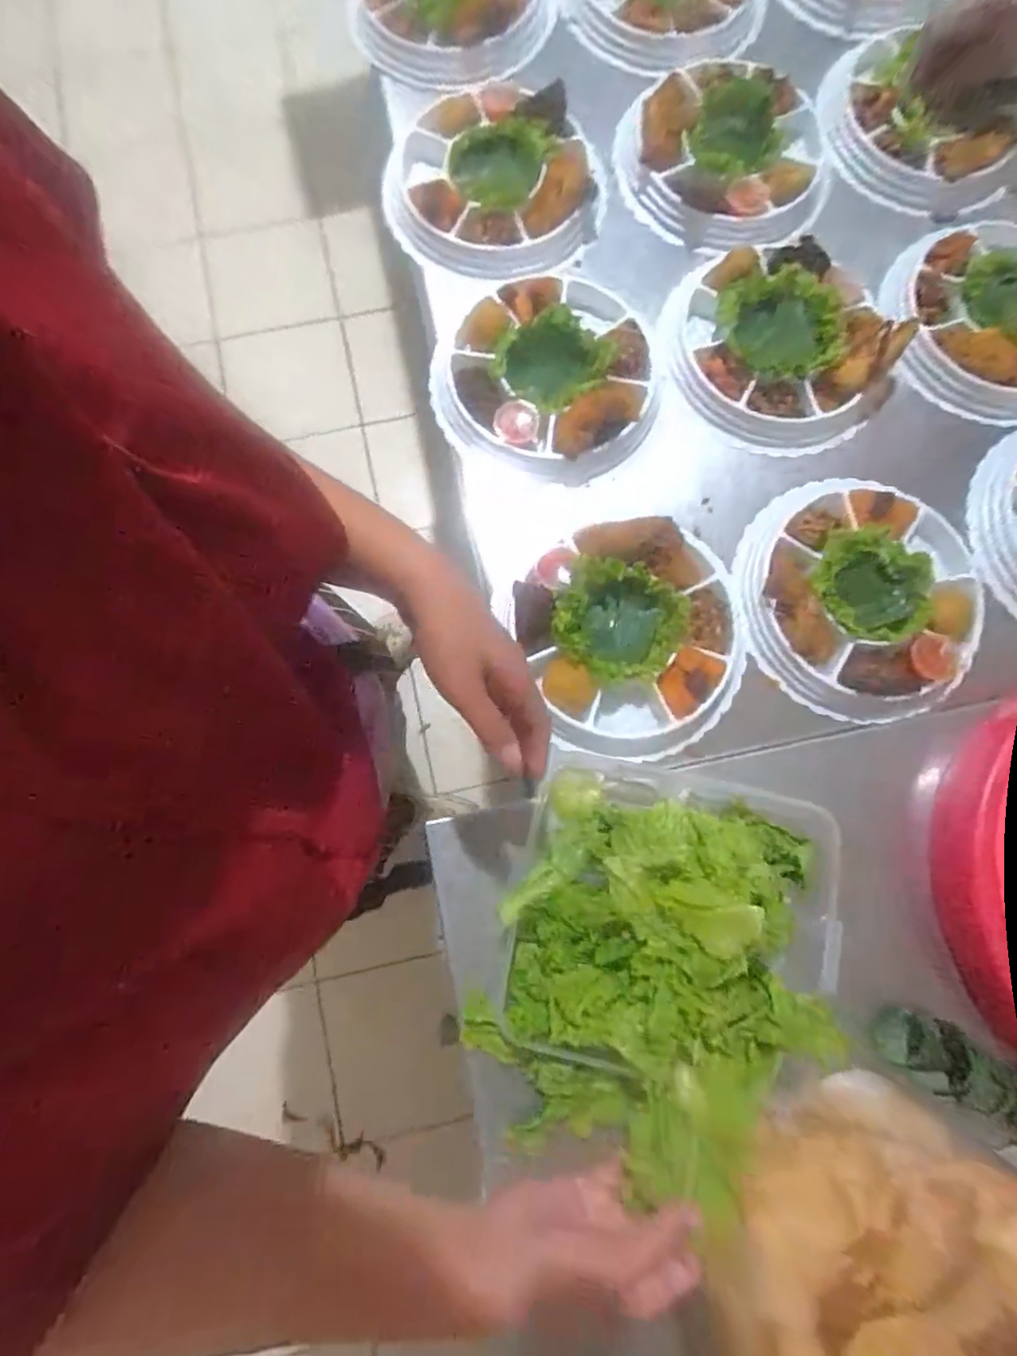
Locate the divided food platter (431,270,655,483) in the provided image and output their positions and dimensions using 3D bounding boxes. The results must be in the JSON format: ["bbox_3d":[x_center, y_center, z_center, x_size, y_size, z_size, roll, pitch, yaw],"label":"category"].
[{"bbox_3d":[0.036,-0.292,0.598,0.220,0.045,0.220,0,79,0],"label":"divided food platter"}]

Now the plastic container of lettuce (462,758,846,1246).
[{"bbox_3d":[0.112,0.195,0.448,0.239,0.130,0.249,12,79,2],"label":"plastic container of lettuce"}]

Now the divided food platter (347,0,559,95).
[{"bbox_3d":[-0.066,-0.735,0.687,0.220,0.047,0.211,0,79,0],"label":"divided food platter"}]

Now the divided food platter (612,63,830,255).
[{"bbox_3d":[0.220,-0.542,0.654,0.218,0.047,0.210,0,79,0],"label":"divided food platter"}]

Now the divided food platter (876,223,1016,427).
[{"bbox_3d":[0.486,-0.358,0.624,0.221,0.048,0.210,0,79,0],"label":"divided food platter"}]

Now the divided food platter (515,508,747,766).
[{"bbox_3d":[0.112,-0.037,0.547,0.191,0.057,0.197,0,79,0],"label":"divided food platter"}]

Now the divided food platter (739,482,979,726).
[{"bbox_3d":[0.313,-0.076,0.561,0.208,0.042,0.208,0,79,0],"label":"divided food platter"}]

